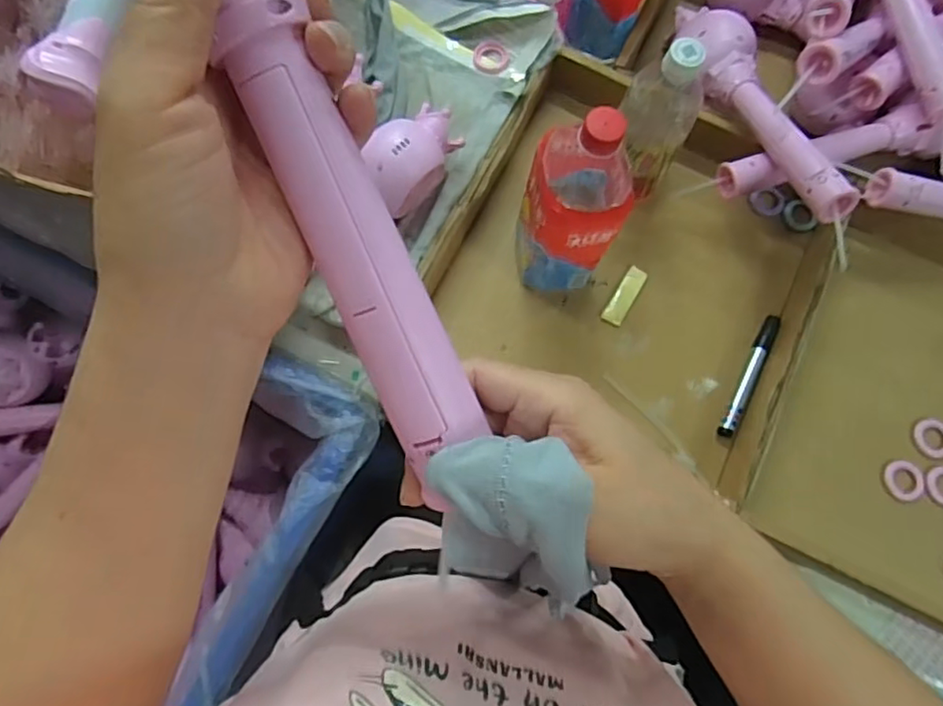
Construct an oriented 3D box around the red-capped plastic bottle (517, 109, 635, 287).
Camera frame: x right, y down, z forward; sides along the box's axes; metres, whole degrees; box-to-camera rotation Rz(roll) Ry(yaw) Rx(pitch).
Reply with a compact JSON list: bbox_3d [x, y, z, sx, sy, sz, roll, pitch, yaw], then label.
[{"bbox_3d":[0.093,-0.131,0.544,0.079,0.218,0.103,24,76,4],"label":"red-capped plastic bottle"}]

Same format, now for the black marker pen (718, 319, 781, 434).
[{"bbox_3d":[0.278,0.021,0.619,0.015,0.012,0.137,28,77,5],"label":"black marker pen"}]

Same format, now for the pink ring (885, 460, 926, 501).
[{"bbox_3d":[0.418,0.124,0.597,0.035,0.005,0.037,0,76,-2],"label":"pink ring"}]

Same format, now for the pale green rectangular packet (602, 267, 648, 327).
[{"bbox_3d":[0.158,-0.059,0.638,0.022,0.004,0.067,31,77,6],"label":"pale green rectangular packet"}]

